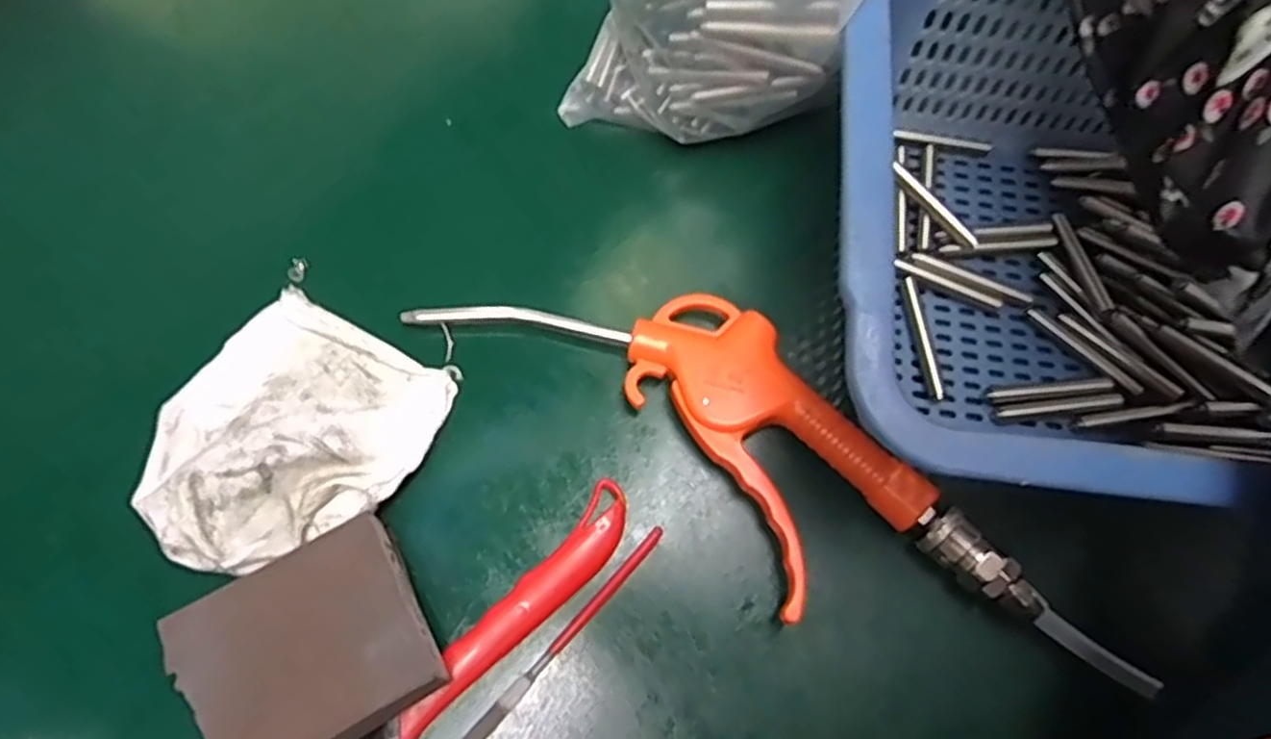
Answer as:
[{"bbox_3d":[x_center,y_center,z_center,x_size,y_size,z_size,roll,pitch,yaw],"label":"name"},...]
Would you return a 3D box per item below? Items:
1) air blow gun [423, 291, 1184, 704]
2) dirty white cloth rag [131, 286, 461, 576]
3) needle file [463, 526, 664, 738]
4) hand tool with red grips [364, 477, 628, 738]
[{"bbox_3d":[0.058,0.039,0.303,0.308,0.022,0.090,38,74,10],"label":"air blow gun"},{"bbox_3d":[-0.142,0.028,0.297,0.101,0.026,0.109,23,72,5],"label":"dirty white cloth rag"},{"bbox_3d":[-0.044,0.123,0.282,0.007,0.005,0.159,41,75,11],"label":"needle file"},{"bbox_3d":[-0.054,0.103,0.279,0.024,0.010,0.148,41,74,11],"label":"hand tool with red grips"}]

